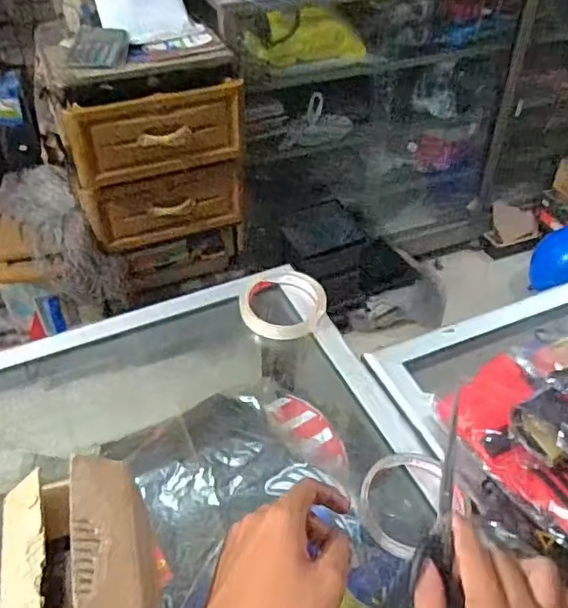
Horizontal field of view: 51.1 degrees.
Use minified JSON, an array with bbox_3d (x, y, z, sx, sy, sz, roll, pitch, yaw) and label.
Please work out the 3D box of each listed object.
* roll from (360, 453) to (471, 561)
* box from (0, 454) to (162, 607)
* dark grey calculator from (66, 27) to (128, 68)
[{"bbox_3d":[0.099,0.160,0.486,0.089,0.017,0.073,-30,52,-28],"label":"roll"},{"bbox_3d":[-0.132,0.186,0.383,0.081,0.107,0.124,-11,46,-13],"label":"box"},{"bbox_3d":[-0.419,-0.583,1.358,0.116,0.034,0.182,-3,44,-4],"label":"dark grey calculator"}]

